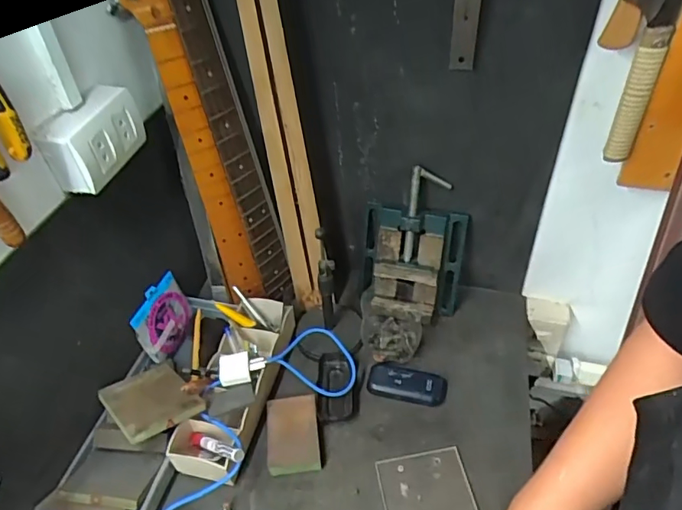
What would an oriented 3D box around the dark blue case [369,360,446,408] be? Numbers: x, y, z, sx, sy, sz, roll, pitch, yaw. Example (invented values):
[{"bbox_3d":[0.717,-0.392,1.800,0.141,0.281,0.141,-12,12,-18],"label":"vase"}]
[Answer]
[{"bbox_3d":[0.099,0.191,0.763,0.113,0.021,0.056,7,44,12],"label":"dark blue case"}]

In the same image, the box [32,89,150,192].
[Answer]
[{"bbox_3d":[-0.291,-0.141,0.609,0.049,0.079,0.125,8,44,12],"label":"box"}]

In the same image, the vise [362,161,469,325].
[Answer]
[{"bbox_3d":[0.111,-0.002,0.811,0.161,0.228,0.095,8,44,13],"label":"vise"}]

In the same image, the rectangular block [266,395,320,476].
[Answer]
[{"bbox_3d":[-0.066,0.246,0.708,0.070,0.028,0.100,-6,43,-3],"label":"rectangular block"}]

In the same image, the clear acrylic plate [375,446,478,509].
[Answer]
[{"bbox_3d":[0.110,0.304,0.656,0.112,0.005,0.101,-9,43,-5],"label":"clear acrylic plate"}]

